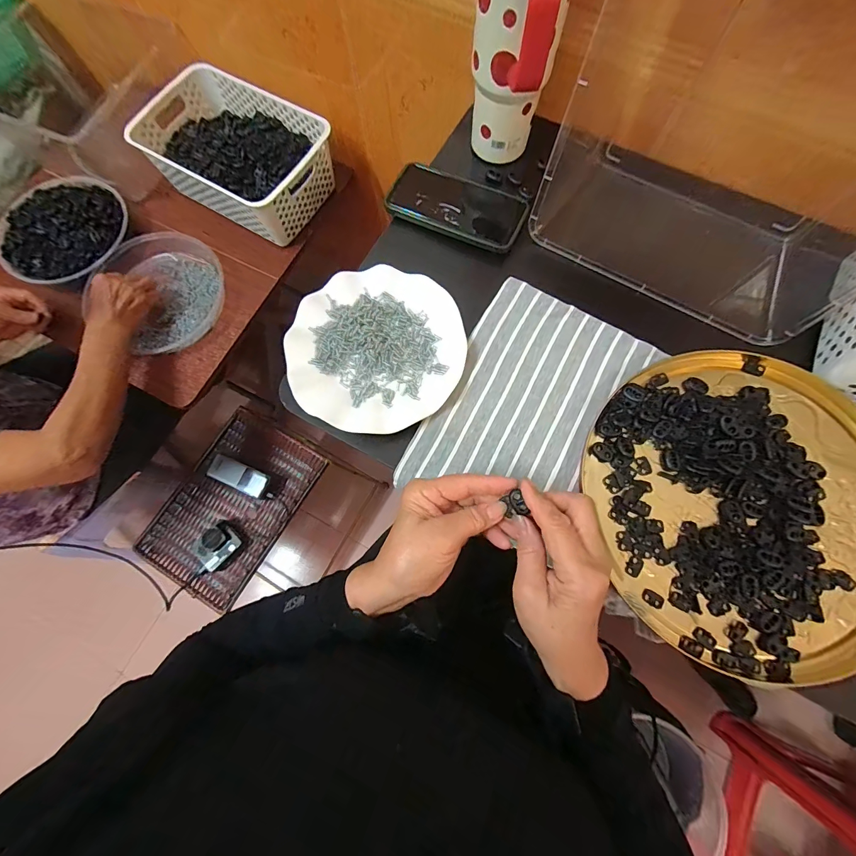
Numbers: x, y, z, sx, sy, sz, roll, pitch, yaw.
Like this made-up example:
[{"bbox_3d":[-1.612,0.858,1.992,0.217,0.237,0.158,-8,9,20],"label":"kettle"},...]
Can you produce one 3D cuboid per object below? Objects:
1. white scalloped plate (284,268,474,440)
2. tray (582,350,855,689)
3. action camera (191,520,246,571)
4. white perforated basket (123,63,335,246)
[{"bbox_3d":[-0.053,-0.085,0.388,0.176,0.019,0.181,0,76,1],"label":"white scalloped plate"},{"bbox_3d":[0.305,0.065,0.344,0.279,0.018,0.290,0,76,1],"label":"tray"},{"bbox_3d":[-0.420,0.236,0.742,0.071,0.046,0.084,43,81,10],"label":"action camera"},{"bbox_3d":[-0.336,-0.491,0.661,0.304,0.095,0.204,31,79,8],"label":"white perforated basket"}]

